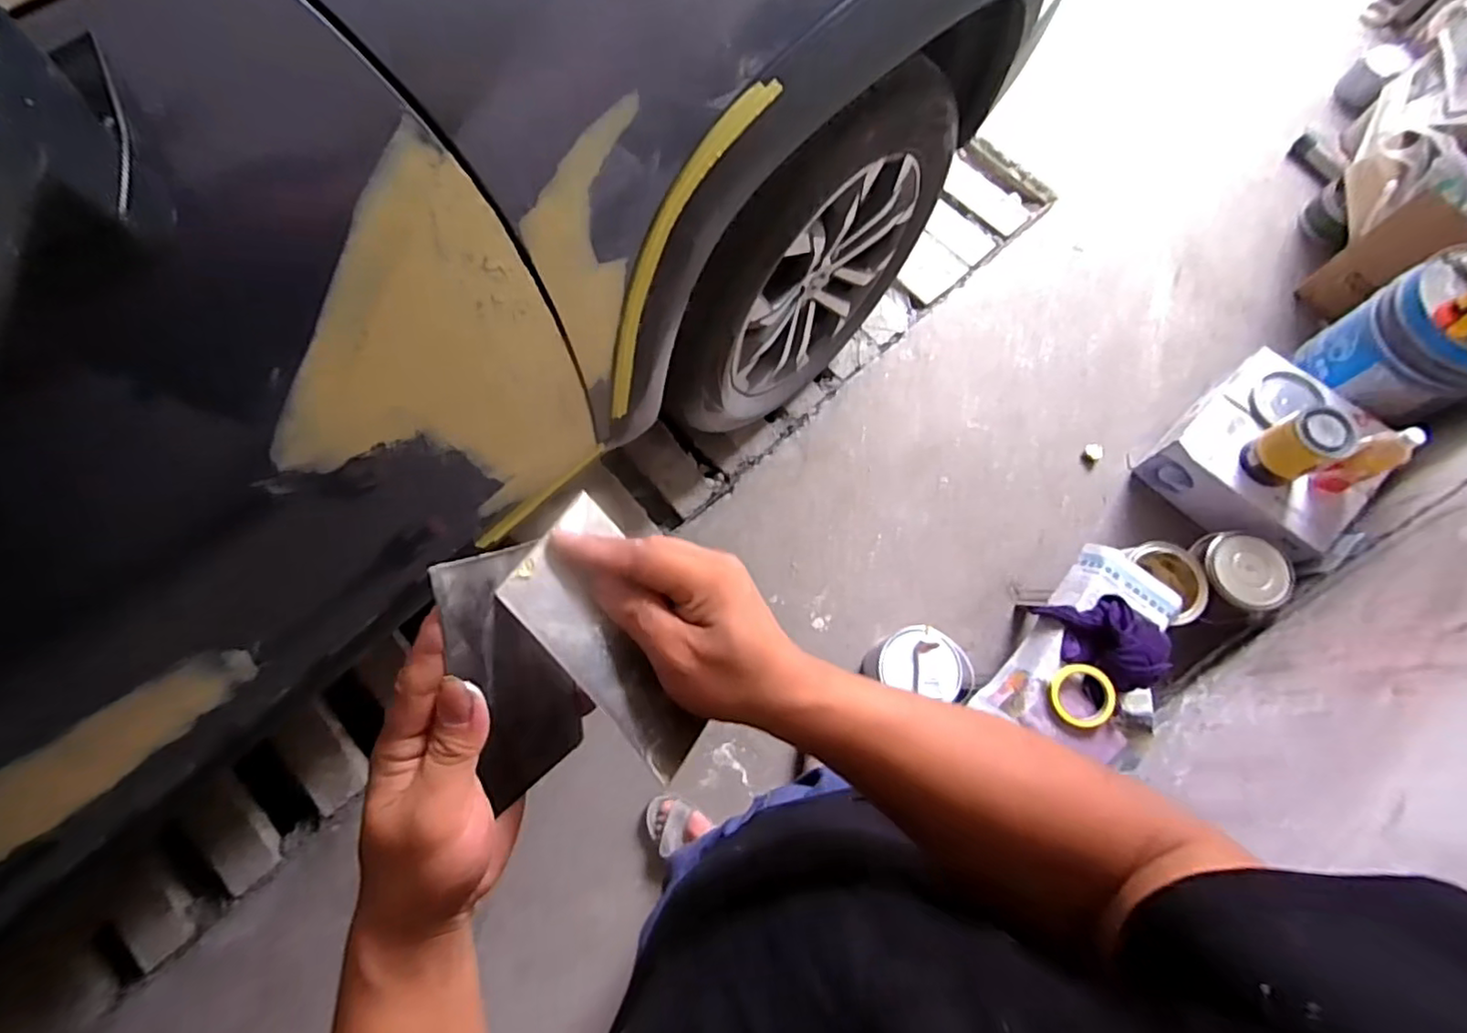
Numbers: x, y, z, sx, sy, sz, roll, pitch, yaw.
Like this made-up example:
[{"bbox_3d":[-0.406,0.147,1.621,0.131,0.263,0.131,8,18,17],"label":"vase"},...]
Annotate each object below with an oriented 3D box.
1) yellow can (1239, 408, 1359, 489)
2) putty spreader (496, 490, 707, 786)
[{"bbox_3d":[1.077,-0.132,1.219,0.096,0.160,0.108,-32,77,-10],"label":"yellow can"},{"bbox_3d":[-0.054,0.059,0.319,0.130,0.007,0.071,52,46,-8],"label":"putty spreader"}]

